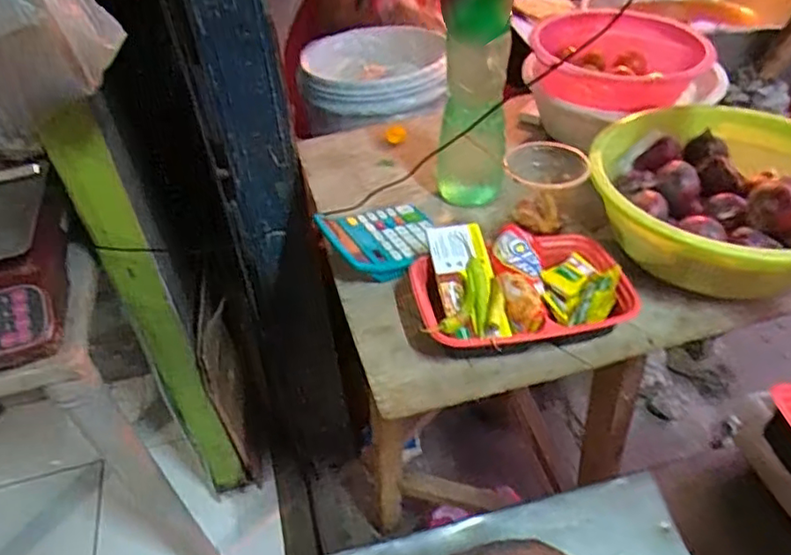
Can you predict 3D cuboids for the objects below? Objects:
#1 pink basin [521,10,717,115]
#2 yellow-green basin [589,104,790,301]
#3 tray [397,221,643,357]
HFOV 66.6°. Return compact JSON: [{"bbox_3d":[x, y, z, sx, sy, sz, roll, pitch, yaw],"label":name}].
[{"bbox_3d":[0.326,-0.326,0.893,0.236,0.070,0.236,-3,43,2],"label":"pink basin"},{"bbox_3d":[0.365,-0.092,0.694,0.269,0.116,0.287,-3,43,2],"label":"yellow-green basin"},{"bbox_3d":[0.125,0.016,0.637,0.234,0.069,0.156,-6,43,-1],"label":"tray"}]

